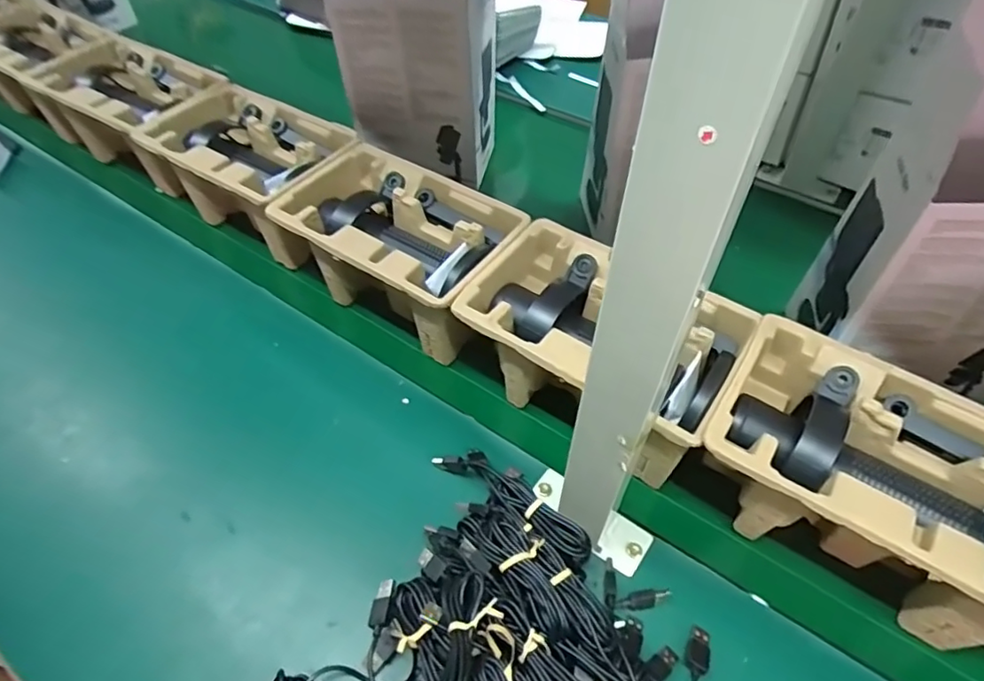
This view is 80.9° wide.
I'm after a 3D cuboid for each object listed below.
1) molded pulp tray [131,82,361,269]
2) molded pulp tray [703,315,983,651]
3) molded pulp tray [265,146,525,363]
[{"bbox_3d":[-0.279,-0.202,0.685,0.229,0.101,0.159,29,56,22],"label":"molded pulp tray"},{"bbox_3d":[0.275,0.103,0.427,0.220,0.101,0.142,28,56,20],"label":"molded pulp tray"},{"bbox_3d":[-0.092,-0.086,0.601,0.226,0.119,0.151,30,57,22],"label":"molded pulp tray"}]

